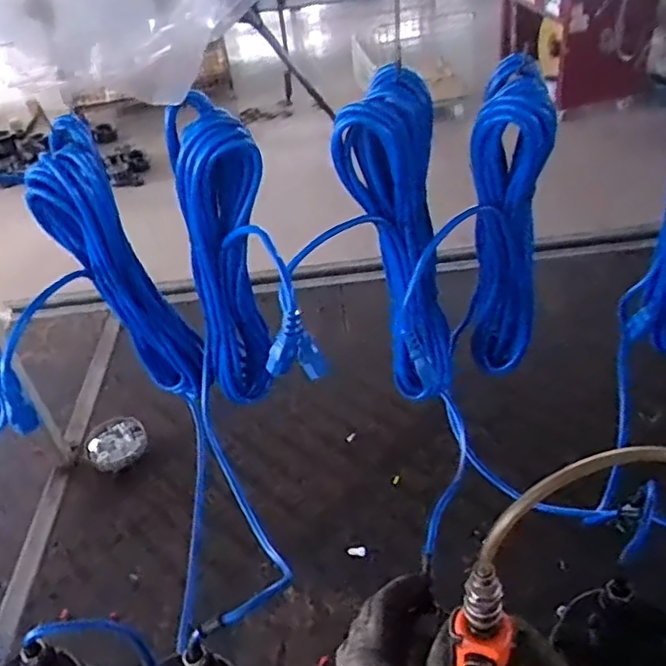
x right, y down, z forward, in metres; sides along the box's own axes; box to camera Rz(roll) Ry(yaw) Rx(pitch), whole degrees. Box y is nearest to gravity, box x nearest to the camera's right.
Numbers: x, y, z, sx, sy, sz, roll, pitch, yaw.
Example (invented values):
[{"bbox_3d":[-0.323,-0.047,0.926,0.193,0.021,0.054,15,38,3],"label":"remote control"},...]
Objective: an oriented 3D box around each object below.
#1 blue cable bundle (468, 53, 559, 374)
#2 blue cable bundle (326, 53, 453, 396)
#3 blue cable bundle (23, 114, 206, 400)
[{"bbox_3d":[0.178,-0.086,0.663,0.073,0.356,0.088,4,41,13],"label":"blue cable bundle"},{"bbox_3d":[0.069,-0.071,0.651,0.094,0.351,0.069,16,46,26],"label":"blue cable bundle"},{"bbox_3d":[-0.215,-0.044,0.666,0.098,0.330,0.072,-7,40,1],"label":"blue cable bundle"}]

